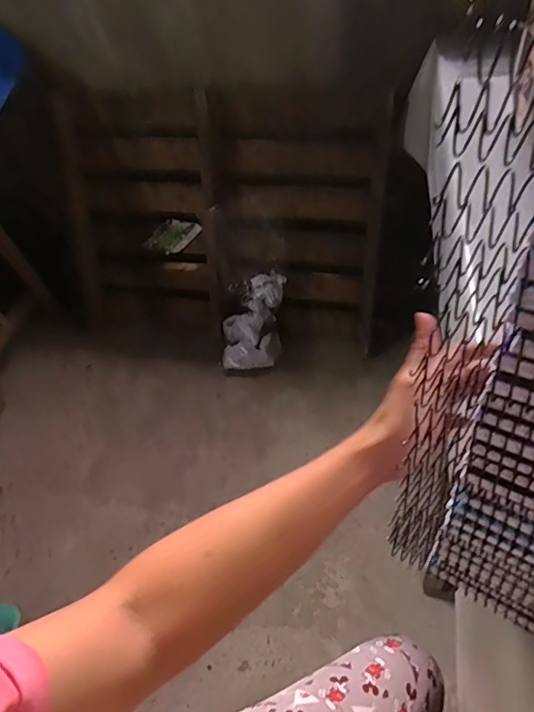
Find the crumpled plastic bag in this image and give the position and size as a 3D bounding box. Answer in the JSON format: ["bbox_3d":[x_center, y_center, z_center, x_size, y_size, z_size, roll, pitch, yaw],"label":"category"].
[{"bbox_3d":[-0.040,-0.096,1.550,0.209,0.232,0.179,-6,46,1],"label":"crumpled plastic bag"}]

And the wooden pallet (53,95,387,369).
[{"bbox_3d":[-0.146,-0.395,1.546,0.961,0.744,0.142,3,25,8],"label":"wooden pallet"}]

